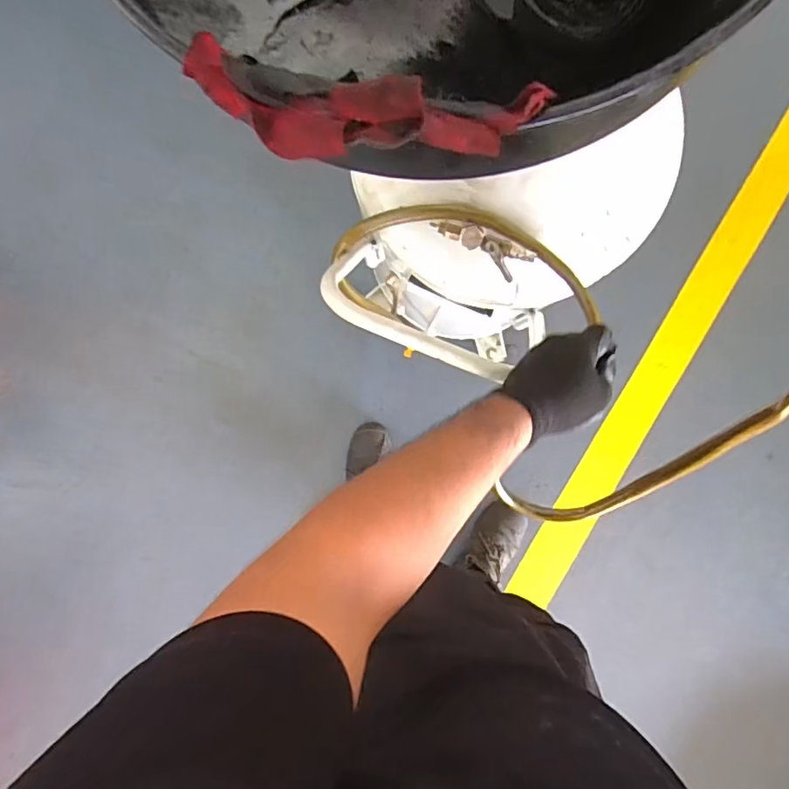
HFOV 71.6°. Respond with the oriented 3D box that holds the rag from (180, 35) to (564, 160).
[{"bbox_3d":[-0.016,-0.120,0.225,0.156,0.030,0.047,8,91,0],"label":"rag"}]

